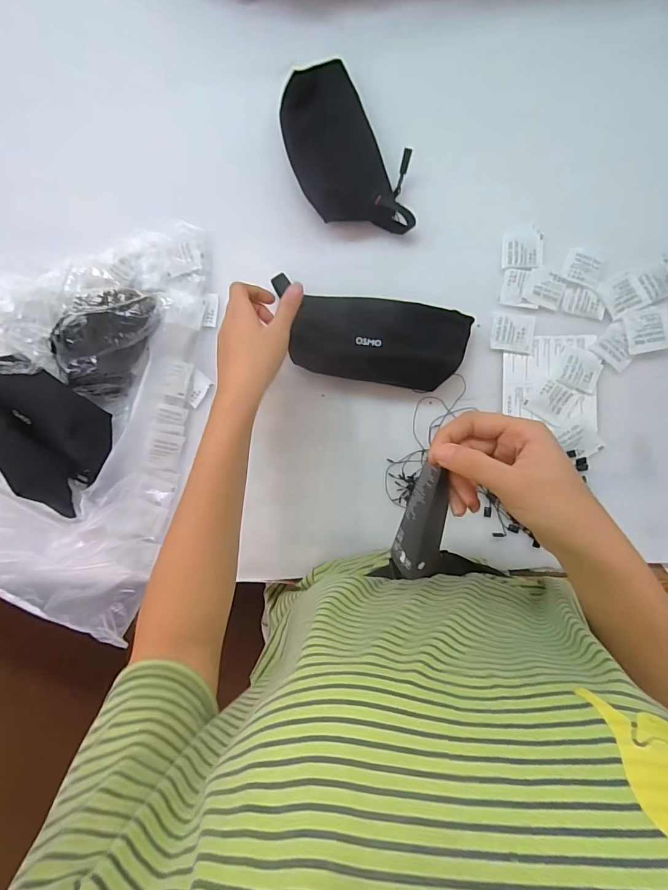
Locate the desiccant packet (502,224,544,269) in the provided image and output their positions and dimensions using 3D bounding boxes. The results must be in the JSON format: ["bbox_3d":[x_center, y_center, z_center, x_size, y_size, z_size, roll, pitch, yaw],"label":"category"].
[{"bbox_3d":[0.198,-0.207,0.445,0.039,0.004,0.046,5,87,9],"label":"desiccant packet"}]

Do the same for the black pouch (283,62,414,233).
[{"bbox_3d":[0.012,-0.312,0.465,0.106,0.039,0.199,-34,82,5],"label":"black pouch"}]

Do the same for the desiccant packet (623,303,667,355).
[{"bbox_3d":[0.306,-0.112,0.415,0.038,0.009,0.044,-7,86,8],"label":"desiccant packet"}]

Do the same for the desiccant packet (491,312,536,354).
[{"bbox_3d":[0.186,-0.117,0.443,0.042,0.004,0.040,7,88,9],"label":"desiccant packet"}]

